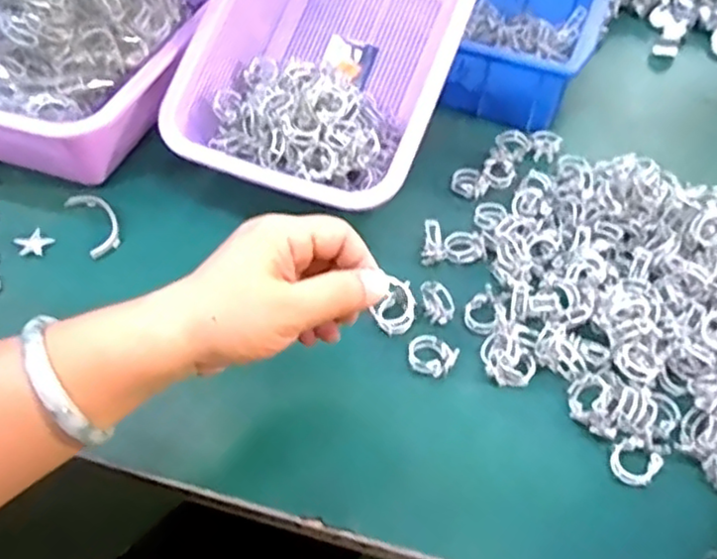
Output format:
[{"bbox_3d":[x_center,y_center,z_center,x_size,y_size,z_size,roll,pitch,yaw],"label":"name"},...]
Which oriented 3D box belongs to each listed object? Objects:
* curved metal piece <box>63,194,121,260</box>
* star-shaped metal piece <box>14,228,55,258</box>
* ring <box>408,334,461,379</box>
[{"bbox_3d":[-0.198,-0.046,0.507,0.028,0.015,0.069,-24,55,-23],"label":"curved metal piece"},{"bbox_3d":[-0.235,-0.026,0.492,0.025,0.007,0.020,-24,56,-23],"label":"star-shaped metal piece"},{"bbox_3d":[0.048,0.048,0.441,0.027,0.013,0.031,-24,56,-22],"label":"ring"}]

